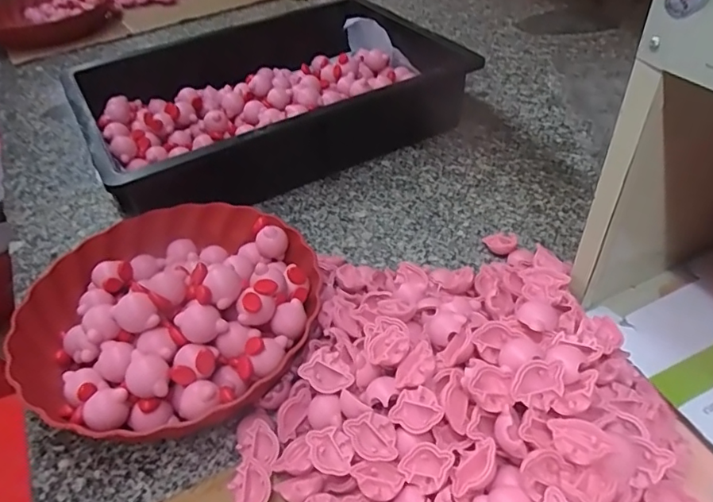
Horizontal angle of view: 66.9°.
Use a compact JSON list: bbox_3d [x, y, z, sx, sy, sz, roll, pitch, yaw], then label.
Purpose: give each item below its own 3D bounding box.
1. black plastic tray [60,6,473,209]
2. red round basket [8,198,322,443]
[{"bbox_3d":[-0.114,-0.200,0.694,0.429,0.100,0.295,-26,43,-19],"label":"black plastic tray"},{"bbox_3d":[-0.156,0.041,0.451,0.240,0.083,0.233,-4,43,3],"label":"red round basket"}]

